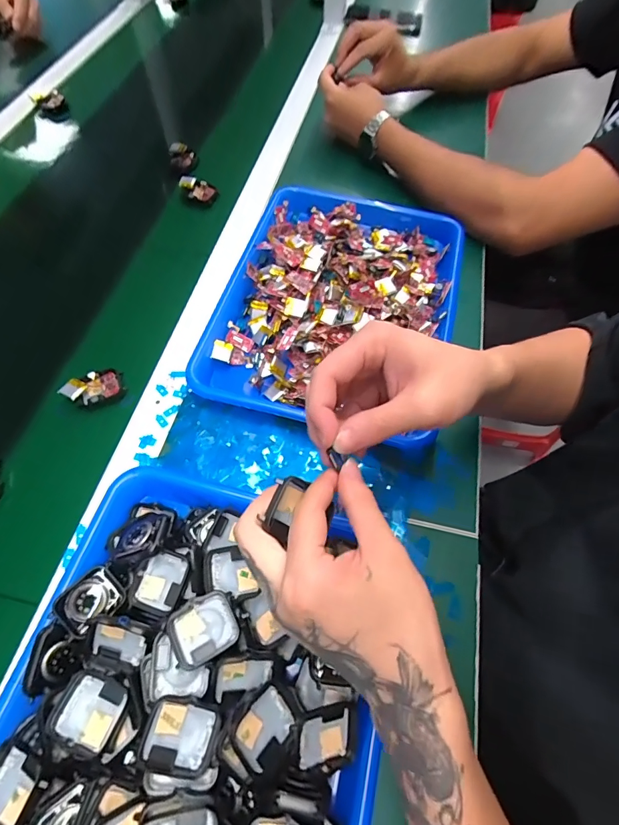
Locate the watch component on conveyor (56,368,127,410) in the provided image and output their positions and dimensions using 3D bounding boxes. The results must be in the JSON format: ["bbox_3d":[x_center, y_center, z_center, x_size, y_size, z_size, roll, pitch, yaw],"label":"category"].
[{"bbox_3d":[-0.218,-0.024,0.406,0.055,0.012,0.035,-26,66,-14],"label":"watch component on conveyor"}]

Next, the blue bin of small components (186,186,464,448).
[{"bbox_3d":[0.034,-0.137,0.453,0.254,0.047,0.337,15,63,6],"label":"blue bin of small components"}]

